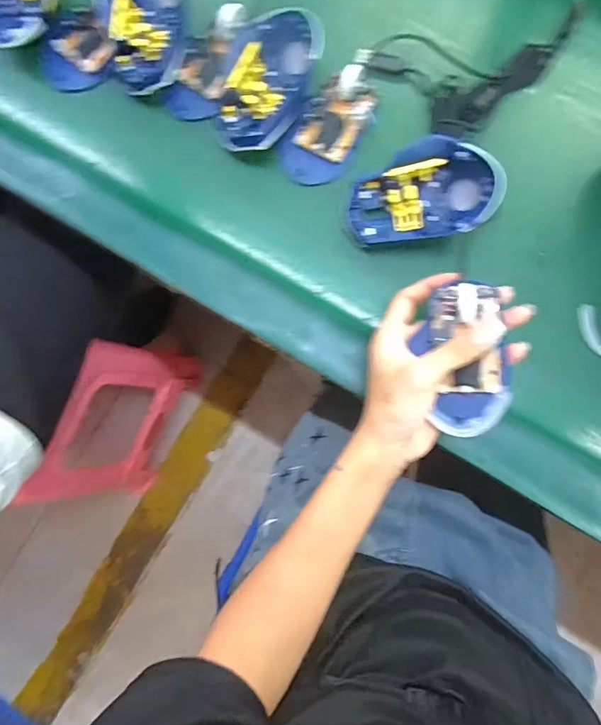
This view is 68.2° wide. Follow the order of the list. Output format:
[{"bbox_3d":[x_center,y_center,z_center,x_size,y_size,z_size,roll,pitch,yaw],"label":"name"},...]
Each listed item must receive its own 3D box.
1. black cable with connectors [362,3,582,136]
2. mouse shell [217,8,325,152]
[{"bbox_3d":[0.163,-0.292,0.400,0.171,0.022,0.117,-41,85,-2],"label":"black cable with connectors"},{"bbox_3d":[-0.033,-0.245,0.394,0.069,0.047,0.116,32,86,4],"label":"mouse shell"}]

